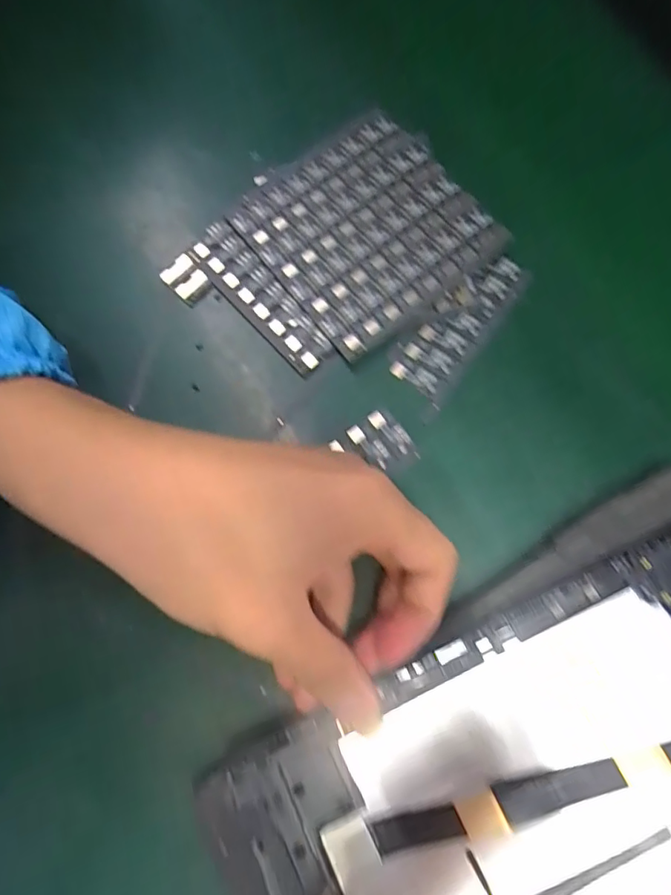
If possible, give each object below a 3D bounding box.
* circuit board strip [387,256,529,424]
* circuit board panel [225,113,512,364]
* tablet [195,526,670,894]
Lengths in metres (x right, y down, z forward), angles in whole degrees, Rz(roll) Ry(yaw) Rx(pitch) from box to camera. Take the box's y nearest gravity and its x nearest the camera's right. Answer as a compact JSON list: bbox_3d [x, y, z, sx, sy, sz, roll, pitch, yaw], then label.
[{"bbox_3d":[0.060,-0.061,0.260,0.033,0.005,0.088,34,81,10],"label":"circuit board strip"},{"bbox_3d":[0.016,-0.113,0.273,0.106,0.013,0.106,-37,78,-6],"label":"circuit board panel"},{"bbox_3d":[0.095,0.134,0.193,0.246,0.012,0.146,-26,75,-7],"label":"tablet"}]

